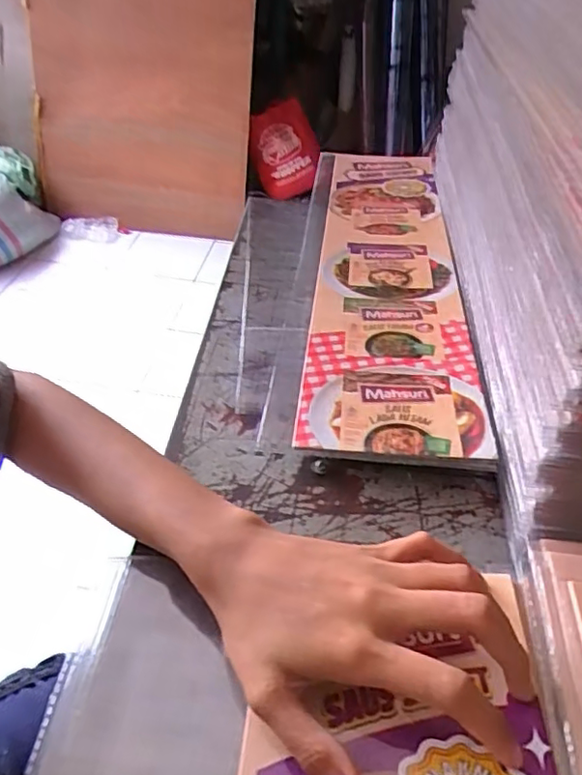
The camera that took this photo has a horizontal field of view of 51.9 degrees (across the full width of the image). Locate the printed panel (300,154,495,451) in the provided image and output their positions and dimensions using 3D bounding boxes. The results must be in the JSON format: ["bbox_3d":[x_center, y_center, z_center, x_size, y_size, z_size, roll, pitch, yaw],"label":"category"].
[{"bbox_3d":[0.091,-0.124,0.573,0.125,0.011,0.528,3,39,5],"label":"printed panel"}]

